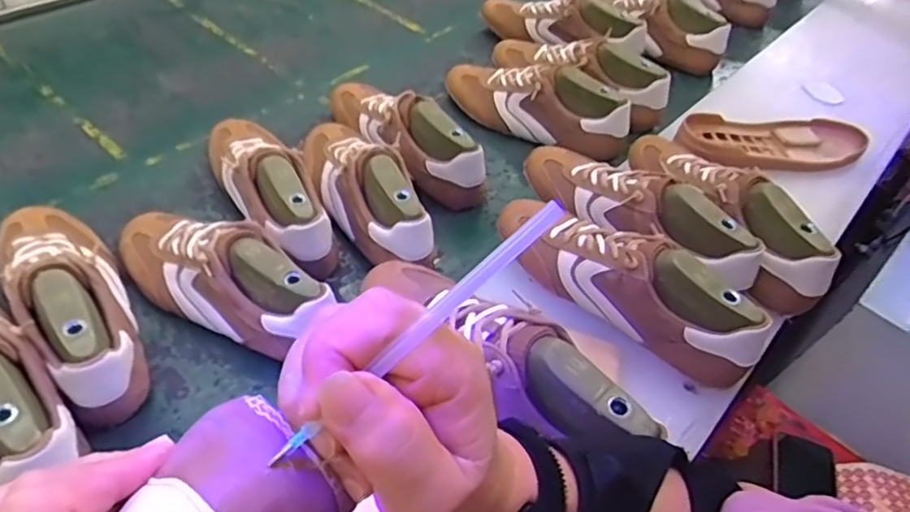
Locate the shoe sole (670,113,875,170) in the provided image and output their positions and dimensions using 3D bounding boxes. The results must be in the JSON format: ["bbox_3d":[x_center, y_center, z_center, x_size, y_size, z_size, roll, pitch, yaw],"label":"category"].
[{"bbox_3d":[0.406,-0.147,0.801,0.246,0.031,0.081,-3,51,-9],"label":"shoe sole"}]

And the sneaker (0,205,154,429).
[{"bbox_3d":[-0.353,0.032,0.569,0.079,0.104,0.283,-29,59,-27],"label":"sneaker"}]

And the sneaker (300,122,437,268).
[{"bbox_3d":[-0.110,-0.088,0.701,0.087,0.084,0.271,-18,55,-20],"label":"sneaker"}]

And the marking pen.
[{"bbox_3d":[-0.012,0.025,0.201,0.121,0.009,0.008,-42,60,4],"label":"marking pen"}]

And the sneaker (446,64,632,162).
[{"bbox_3d":[0.117,-0.226,0.896,0.280,0.122,0.101,33,54,20],"label":"sneaker"}]

